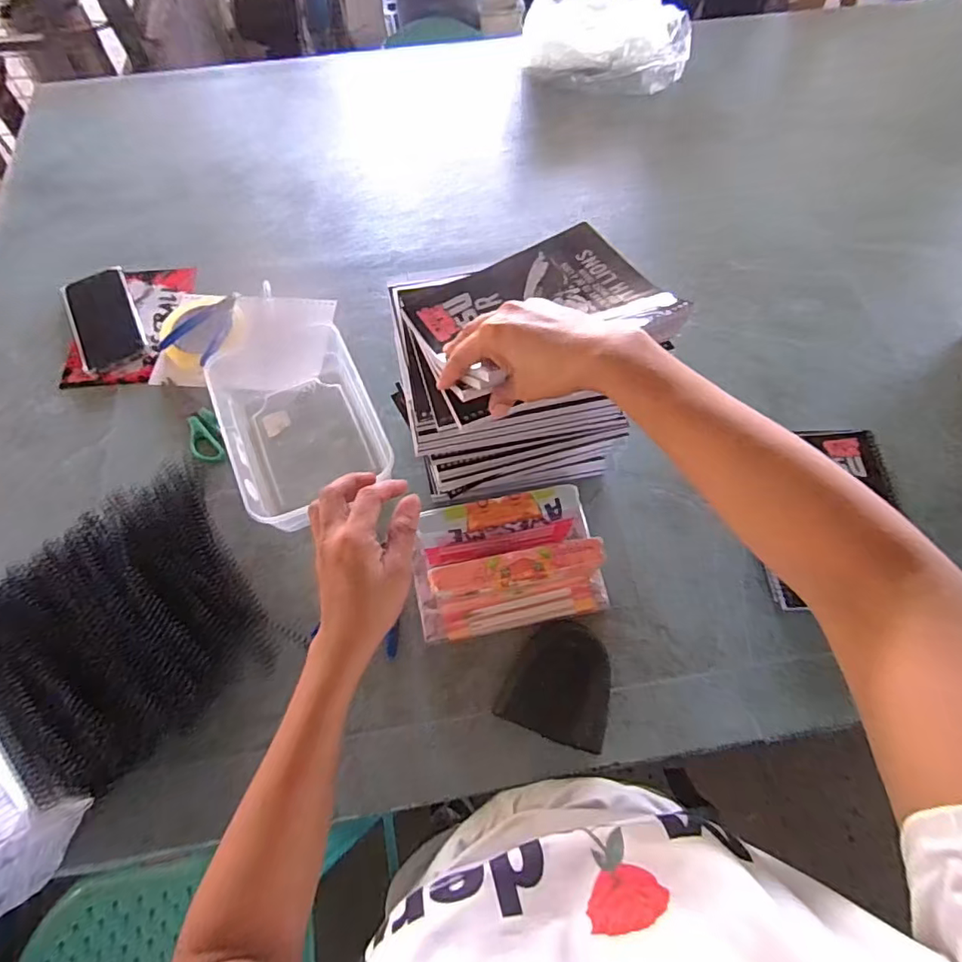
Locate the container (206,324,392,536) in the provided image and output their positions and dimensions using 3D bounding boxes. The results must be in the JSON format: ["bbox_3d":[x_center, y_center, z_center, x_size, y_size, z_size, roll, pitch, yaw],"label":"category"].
[{"bbox_3d":[-0.203,-0.063,0.638,0.158,0.072,0.218,-24,66,-9],"label":"container"}]

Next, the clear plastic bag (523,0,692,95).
[{"bbox_3d":[0.215,-0.773,0.947,0.281,0.071,0.234,6,65,3],"label":"clear plastic bag"}]

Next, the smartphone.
[{"bbox_3d":[-0.498,-0.218,0.731,0.079,0.011,0.167,-26,67,-12],"label":"smartphone"}]

